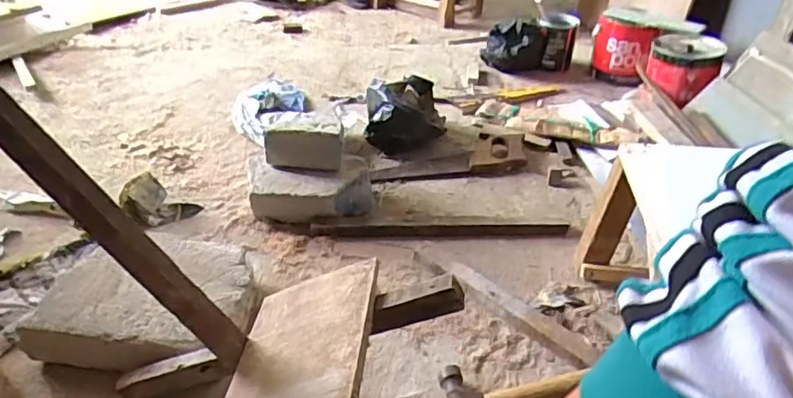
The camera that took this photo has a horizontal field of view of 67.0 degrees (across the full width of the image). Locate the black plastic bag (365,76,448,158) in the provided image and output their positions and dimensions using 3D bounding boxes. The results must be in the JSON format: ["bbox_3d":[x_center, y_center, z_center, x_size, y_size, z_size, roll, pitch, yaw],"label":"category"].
[{"bbox_3d":[0.022,-0.169,1.224,0.169,0.125,0.118,-2,36,-5],"label":"black plastic bag"}]

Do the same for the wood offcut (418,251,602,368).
[{"bbox_3d":[0.149,0.145,0.866,0.043,0.026,0.300,-29,46,-36],"label":"wood offcut"}]

